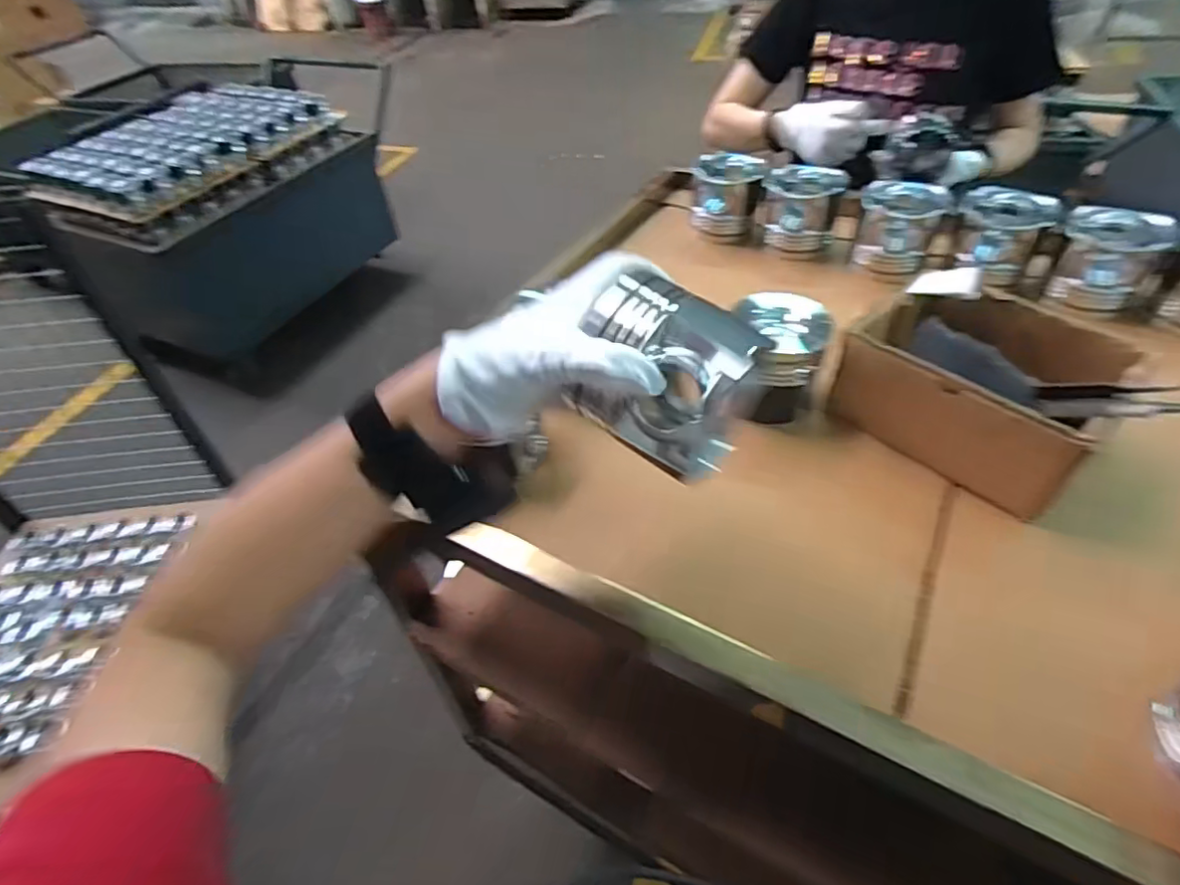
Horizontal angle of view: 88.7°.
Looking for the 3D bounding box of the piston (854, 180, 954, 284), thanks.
[{"bbox_3d":[0.376,-0.256,0.744,0.090,0.095,0.090,18,50,22],"label":"piston"}]

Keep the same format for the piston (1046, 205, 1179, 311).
[{"bbox_3d":[0.569,-0.202,0.671,0.098,0.084,0.085,21,51,25],"label":"piston"}]

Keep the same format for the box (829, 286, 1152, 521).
[{"bbox_3d":[0.344,-0.051,0.531,0.152,0.089,0.193,-31,50,-23],"label":"box"}]

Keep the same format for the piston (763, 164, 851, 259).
[{"bbox_3d":[0.279,-0.300,0.793,0.091,0.084,0.089,-7,45,0],"label":"piston"}]

